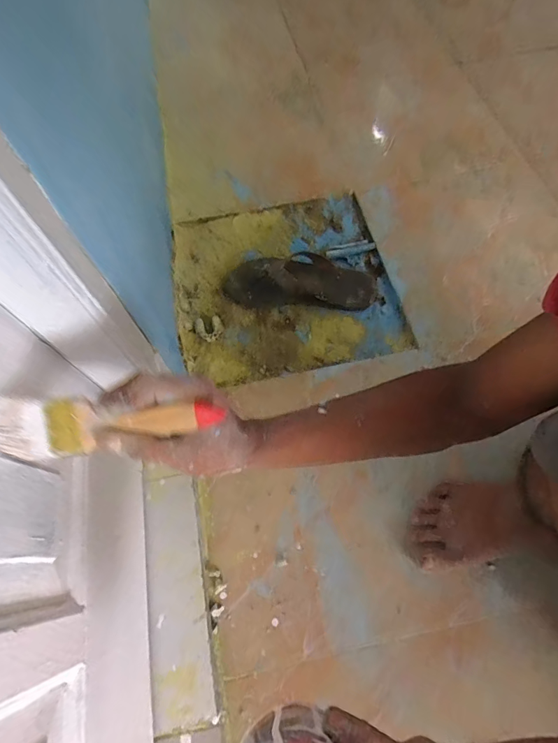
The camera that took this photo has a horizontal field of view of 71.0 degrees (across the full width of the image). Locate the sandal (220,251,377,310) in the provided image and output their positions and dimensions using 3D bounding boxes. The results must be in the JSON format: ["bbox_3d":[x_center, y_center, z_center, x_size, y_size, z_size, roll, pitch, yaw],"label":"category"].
[{"bbox_3d":[0.038,-0.184,0.748,0.287,0.052,0.110,3,66,4],"label":"sandal"}]

